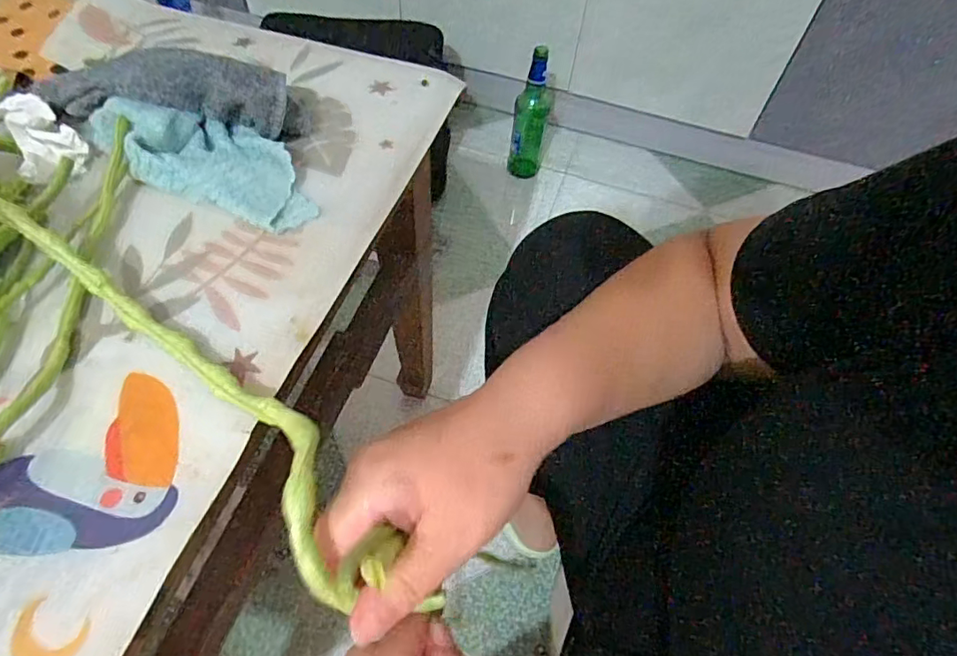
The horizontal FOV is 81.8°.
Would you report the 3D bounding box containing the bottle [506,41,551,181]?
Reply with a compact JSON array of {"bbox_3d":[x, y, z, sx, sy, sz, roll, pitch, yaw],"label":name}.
[{"bbox_3d":[0.103,-0.418,1.075,0.066,0.271,0.058,13,58,5],"label":"bottle"}]

